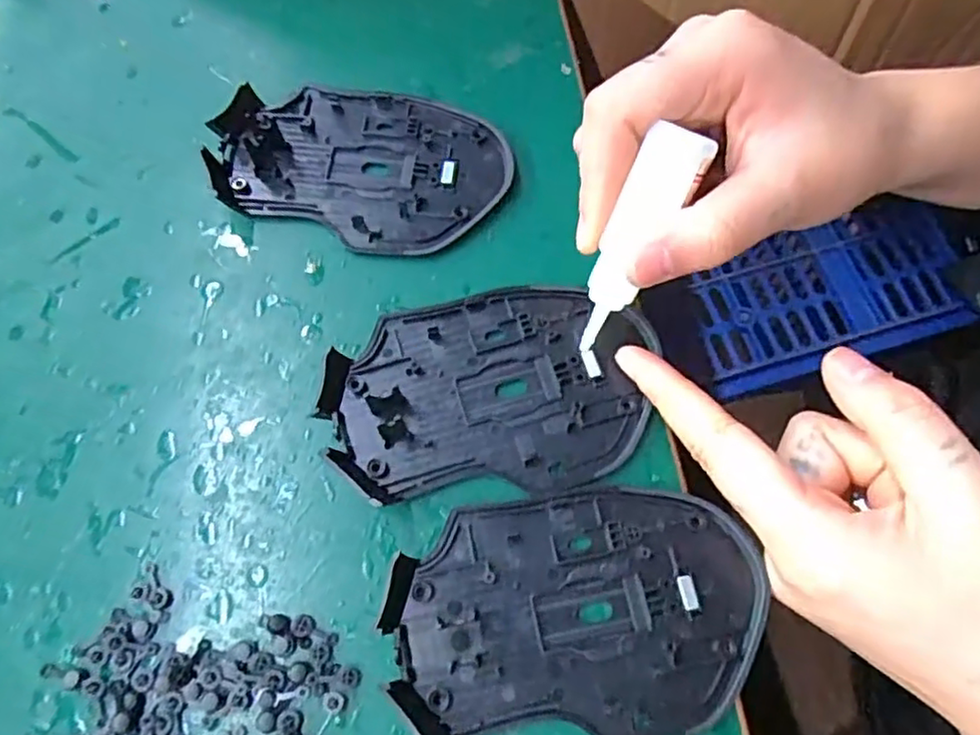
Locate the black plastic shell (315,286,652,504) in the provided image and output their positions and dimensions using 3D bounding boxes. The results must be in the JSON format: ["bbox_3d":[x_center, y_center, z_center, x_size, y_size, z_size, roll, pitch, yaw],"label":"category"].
[{"bbox_3d":[0.000,0.006,0.229,0.110,0.008,0.071,-8,68,-3],"label":"black plastic shell"}]

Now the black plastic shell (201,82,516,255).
[{"bbox_3d":[-0.051,-0.082,0.263,0.113,0.012,0.071,9,68,4],"label":"black plastic shell"}]

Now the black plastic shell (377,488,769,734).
[{"bbox_3d":[0.028,0.074,0.201,0.112,0.010,0.071,-2,68,-1],"label":"black plastic shell"}]

